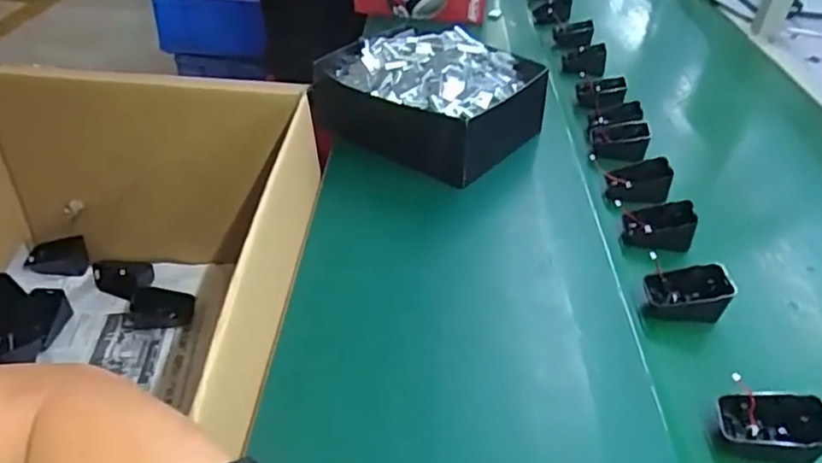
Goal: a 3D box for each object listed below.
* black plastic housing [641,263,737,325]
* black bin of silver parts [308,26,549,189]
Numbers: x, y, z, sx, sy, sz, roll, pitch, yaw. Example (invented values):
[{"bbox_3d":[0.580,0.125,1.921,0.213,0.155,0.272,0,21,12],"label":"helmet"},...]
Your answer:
[{"bbox_3d":[0.245,0.054,0.566,0.063,0.041,0.047,10,37,5],"label":"black plastic housing"},{"bbox_3d":[0.015,-0.165,0.775,0.244,0.090,0.215,30,43,29],"label":"black bin of silver parts"}]

